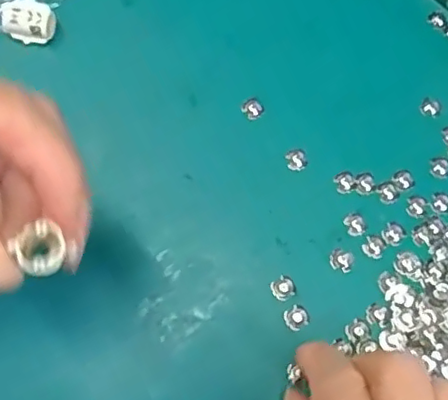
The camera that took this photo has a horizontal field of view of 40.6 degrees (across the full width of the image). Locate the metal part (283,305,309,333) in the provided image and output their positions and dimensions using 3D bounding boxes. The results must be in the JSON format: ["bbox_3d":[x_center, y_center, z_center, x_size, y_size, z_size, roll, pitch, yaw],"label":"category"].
[{"bbox_3d":[0.032,0.051,0.261,0.011,0.004,0.010,-27,77,-8],"label":"metal part"}]

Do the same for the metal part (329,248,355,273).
[{"bbox_3d":[0.053,0.027,0.269,0.010,0.004,0.010,0,75,-2],"label":"metal part"}]

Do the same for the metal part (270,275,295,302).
[{"bbox_3d":[0.026,0.039,0.265,0.011,0.004,0.010,0,75,-2],"label":"metal part"}]

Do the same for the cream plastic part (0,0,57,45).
[{"bbox_3d":[-0.094,-0.086,0.292,0.024,0.016,0.015,13,75,2],"label":"cream plastic part"}]

